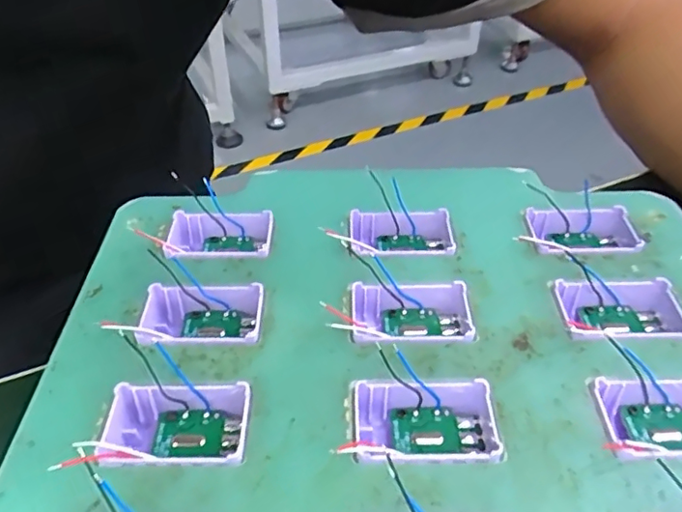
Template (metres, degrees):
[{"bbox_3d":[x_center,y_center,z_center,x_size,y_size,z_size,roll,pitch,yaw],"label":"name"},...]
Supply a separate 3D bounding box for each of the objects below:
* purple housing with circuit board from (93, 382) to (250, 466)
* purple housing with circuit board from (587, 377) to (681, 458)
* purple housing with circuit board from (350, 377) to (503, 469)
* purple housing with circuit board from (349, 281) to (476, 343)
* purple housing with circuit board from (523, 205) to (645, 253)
[{"bbox_3d":[-0.036,0.039,0.129,0.031,0.013,0.021,-3,42,-1],"label":"purple housing with circuit board"},{"bbox_3d":[0.073,0.038,0.128,0.031,0.012,0.019,-2,42,0],"label":"purple housing with circuit board"},{"bbox_3d":[0.018,0.039,0.128,0.032,0.013,0.021,-4,42,-3],"label":"purple housing with circuit board"},{"bbox_3d":[0.018,0.017,0.152,0.032,0.011,0.020,-2,42,0],"label":"purple housing with circuit board"},{"bbox_3d":[0.072,-0.005,0.173,0.031,0.011,0.020,-2,42,0],"label":"purple housing with circuit board"}]

